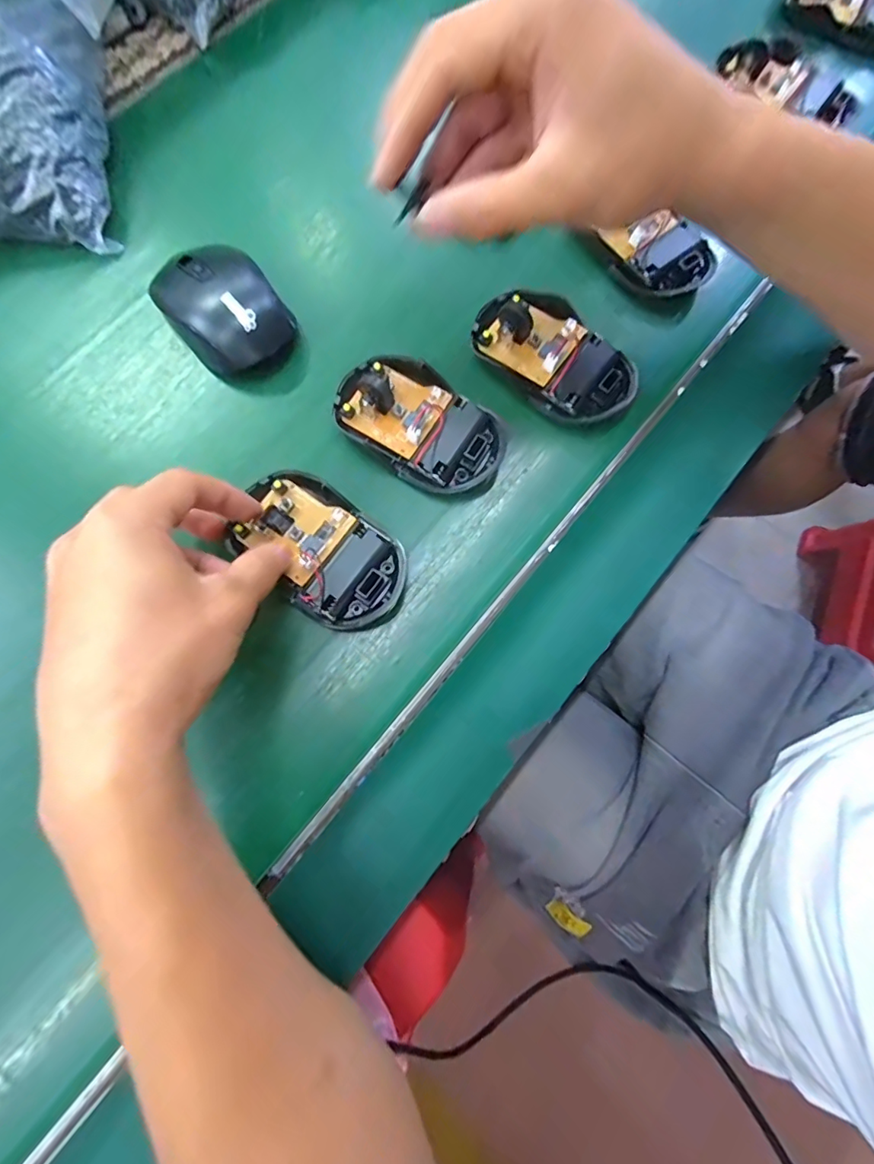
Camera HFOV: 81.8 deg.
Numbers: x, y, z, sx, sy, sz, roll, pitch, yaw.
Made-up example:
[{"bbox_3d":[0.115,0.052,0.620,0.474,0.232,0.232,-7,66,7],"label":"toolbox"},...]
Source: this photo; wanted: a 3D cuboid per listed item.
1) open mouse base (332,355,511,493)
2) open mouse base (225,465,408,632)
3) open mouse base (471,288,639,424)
[{"bbox_3d":[-0.009,-0.087,0.272,0.095,0.024,0.057,39,79,7],"label":"open mouse base"},{"bbox_3d":[-0.060,-0.017,0.257,0.093,0.012,0.057,38,79,7],"label":"open mouse base"},{"bbox_3d":[0.065,-0.129,0.282,0.096,0.023,0.053,42,80,8],"label":"open mouse base"}]

